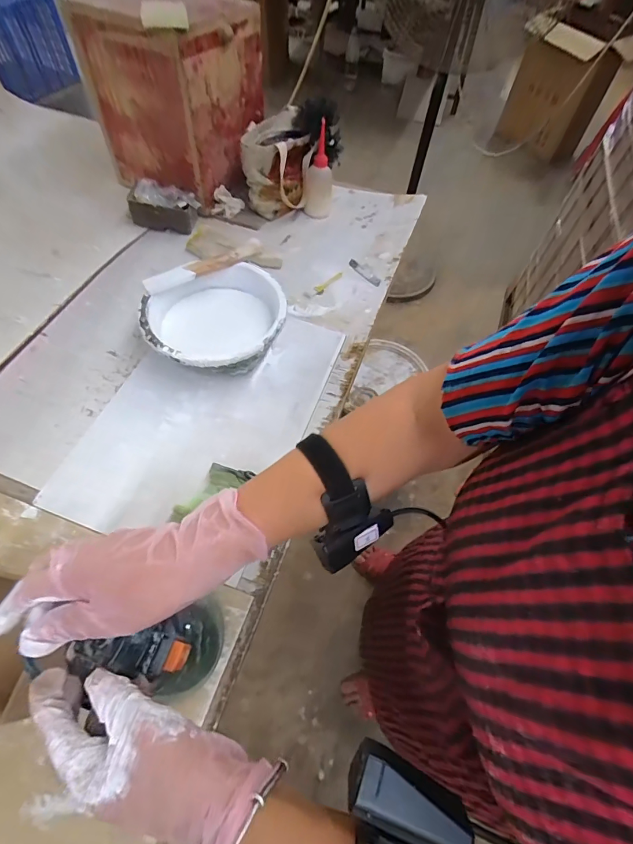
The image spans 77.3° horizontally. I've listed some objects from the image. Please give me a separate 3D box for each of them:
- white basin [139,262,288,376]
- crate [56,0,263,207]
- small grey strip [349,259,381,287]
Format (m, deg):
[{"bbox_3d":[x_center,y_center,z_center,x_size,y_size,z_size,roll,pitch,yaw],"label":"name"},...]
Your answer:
[{"bbox_3d":[-0.156,-0.153,0.646,0.221,0.081,0.195,-26,63,-16],"label":"white basin"},{"bbox_3d":[-0.281,-0.676,0.827,0.279,0.298,0.246,26,61,13],"label":"crate"},{"bbox_3d":[0.097,-0.305,0.810,0.022,0.009,0.099,-29,64,-18],"label":"small grey strip"}]

